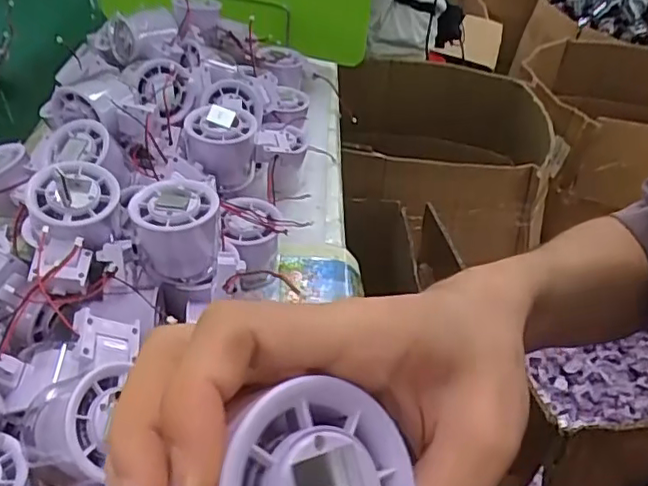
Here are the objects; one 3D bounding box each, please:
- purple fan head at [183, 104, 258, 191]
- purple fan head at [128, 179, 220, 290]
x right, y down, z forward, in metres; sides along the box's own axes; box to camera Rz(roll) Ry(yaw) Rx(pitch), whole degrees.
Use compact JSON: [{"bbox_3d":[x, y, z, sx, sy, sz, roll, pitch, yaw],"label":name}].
[{"bbox_3d":[-0.088,-0.077,0.520,0.060,0.072,0.054,-5,40,-11],"label":"purple fan head"},{"bbox_3d":[-0.104,-0.010,0.431,0.058,0.057,0.058,-4,40,-9],"label":"purple fan head"}]

